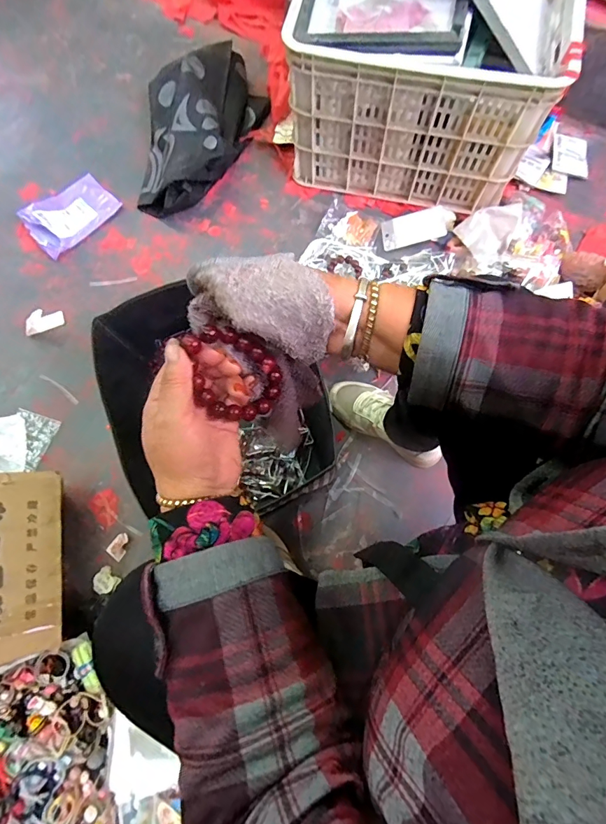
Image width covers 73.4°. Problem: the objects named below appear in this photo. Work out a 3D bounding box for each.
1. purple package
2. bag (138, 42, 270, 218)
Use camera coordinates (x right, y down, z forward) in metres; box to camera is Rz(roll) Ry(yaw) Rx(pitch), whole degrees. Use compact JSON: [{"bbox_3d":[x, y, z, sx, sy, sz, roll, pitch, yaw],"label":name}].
[{"bbox_3d":[-0.553,-0.476,0.959,0.150,0.036,0.209,42,78,12],"label":"purple package"},{"bbox_3d":[-0.258,-0.682,0.960,0.273,0.129,0.439,12,73,4],"label":"bag"}]

